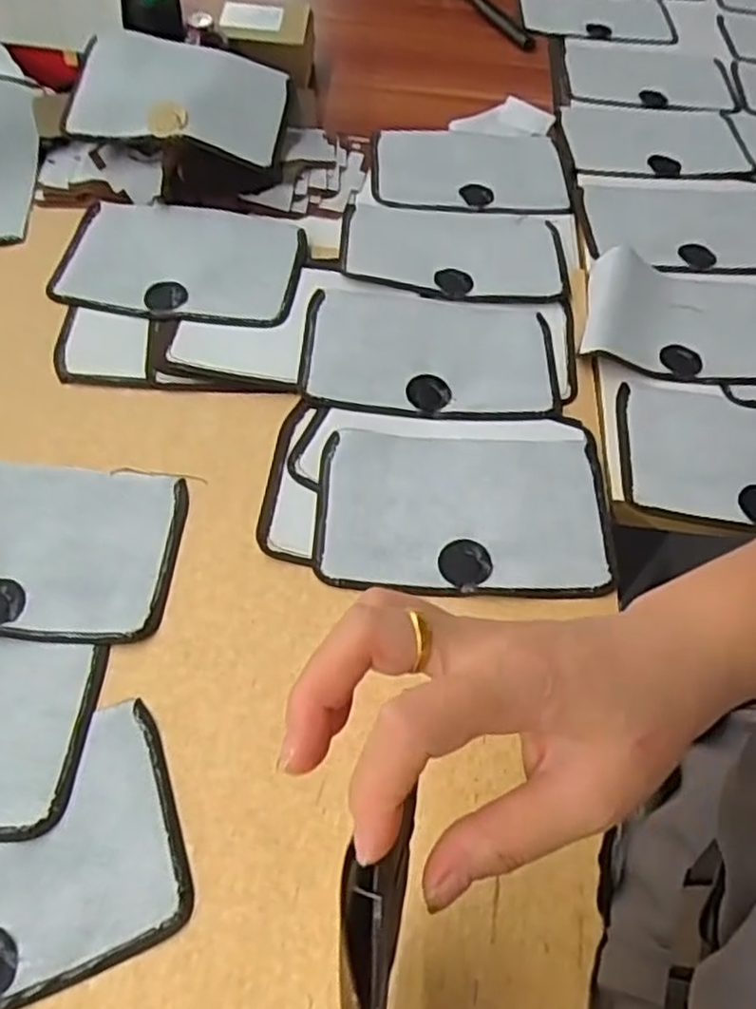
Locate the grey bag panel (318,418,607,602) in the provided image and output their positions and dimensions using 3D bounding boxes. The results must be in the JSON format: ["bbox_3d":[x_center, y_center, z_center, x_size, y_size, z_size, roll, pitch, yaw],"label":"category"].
[{"bbox_3d":[0.066,0.004,0.564,0.222,0.007,0.142,1,58,-1],"label":"grey bag panel"}]

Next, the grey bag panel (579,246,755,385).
[{"bbox_3d":[0.293,-0.179,0.689,0.194,0.029,0.153,9,57,2],"label":"grey bag panel"}]

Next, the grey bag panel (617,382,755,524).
[{"bbox_3d":[0.308,-0.039,0.609,0.210,0.011,0.127,9,57,2],"label":"grey bag panel"}]

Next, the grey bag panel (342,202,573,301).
[{"bbox_3d":[0.076,-0.256,0.740,0.218,0.022,0.148,2,57,-2],"label":"grey bag panel"}]

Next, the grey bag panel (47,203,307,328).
[{"bbox_3d":[-0.187,-0.233,0.694,0.221,0.017,0.149,3,57,-2],"label":"grey bag panel"}]

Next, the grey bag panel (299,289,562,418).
[{"bbox_3d":[0.047,-0.137,0.651,0.223,0.009,0.141,4,57,-2],"label":"grey bag panel"}]

